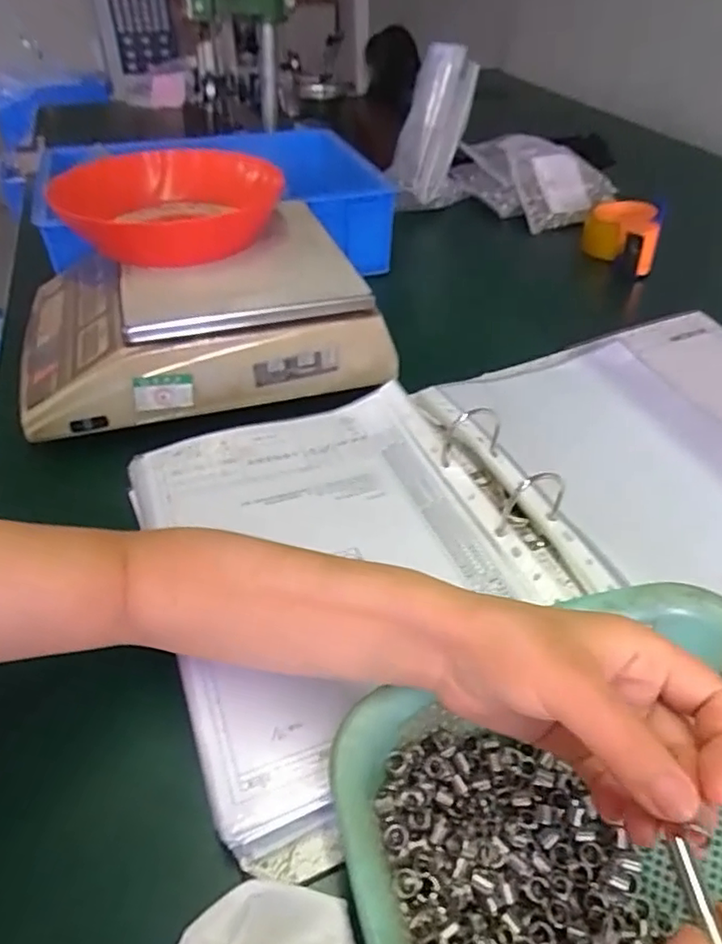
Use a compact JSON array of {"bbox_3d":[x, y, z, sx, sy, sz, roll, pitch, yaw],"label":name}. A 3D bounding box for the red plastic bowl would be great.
[{"bbox_3d":[-0.174,-0.248,0.602,0.195,0.056,0.195,0,42,0],"label":"red plastic bowl"}]

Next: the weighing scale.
[{"bbox_3d":[-0.167,-0.164,0.644,0.332,0.106,0.265,-13,43,-14],"label":"weighing scale"}]

